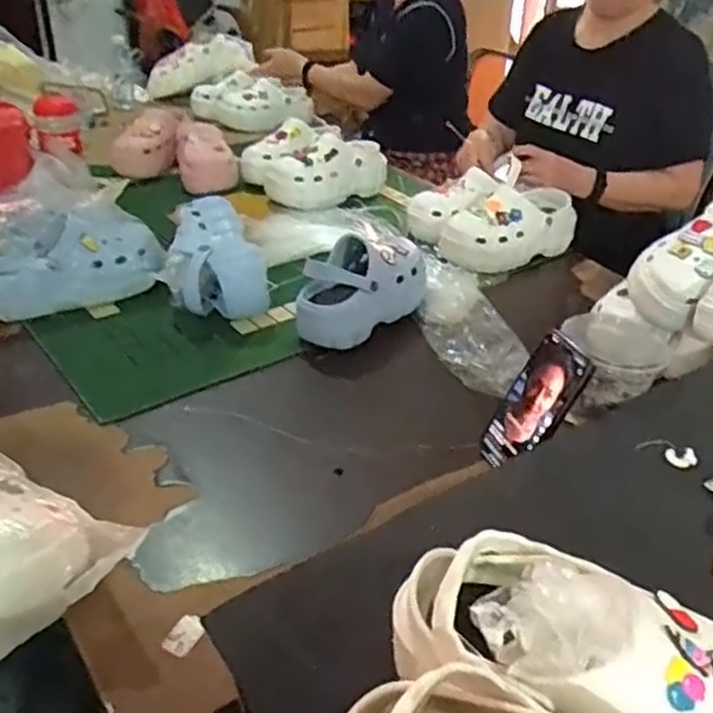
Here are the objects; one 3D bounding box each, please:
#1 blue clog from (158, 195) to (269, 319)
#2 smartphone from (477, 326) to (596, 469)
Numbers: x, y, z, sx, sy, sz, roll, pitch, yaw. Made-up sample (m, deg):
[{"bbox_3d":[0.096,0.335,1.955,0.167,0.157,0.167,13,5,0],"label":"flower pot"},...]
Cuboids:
[{"bbox_3d":[-0.223,-0.139,1.104,0.133,0.110,0.200,-14,36,-22],"label":"blue clog"},{"bbox_3d":[0.192,0.057,0.791,0.014,0.160,0.082,15,21,-32],"label":"smartphone"}]

